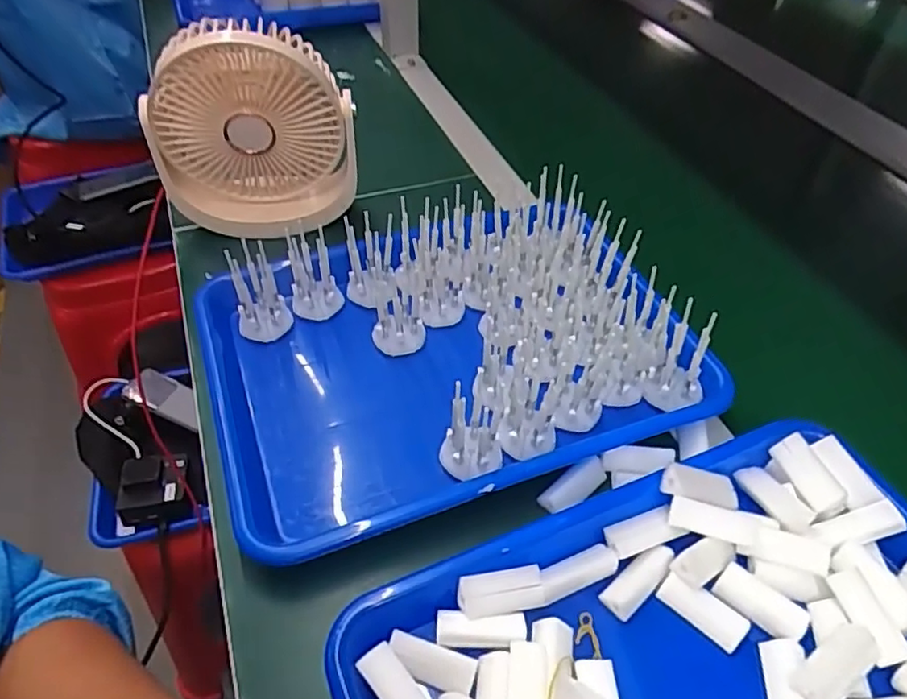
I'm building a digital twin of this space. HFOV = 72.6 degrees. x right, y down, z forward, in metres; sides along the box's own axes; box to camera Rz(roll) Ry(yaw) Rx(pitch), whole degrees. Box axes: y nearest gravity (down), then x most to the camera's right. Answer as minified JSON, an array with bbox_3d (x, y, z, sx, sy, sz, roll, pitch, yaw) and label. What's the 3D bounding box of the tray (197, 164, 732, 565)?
[{"bbox_3d":[-0.004,-0.008,0.442,0.333,0.063,0.243,-16,50,-16],"label":"tray"}]

